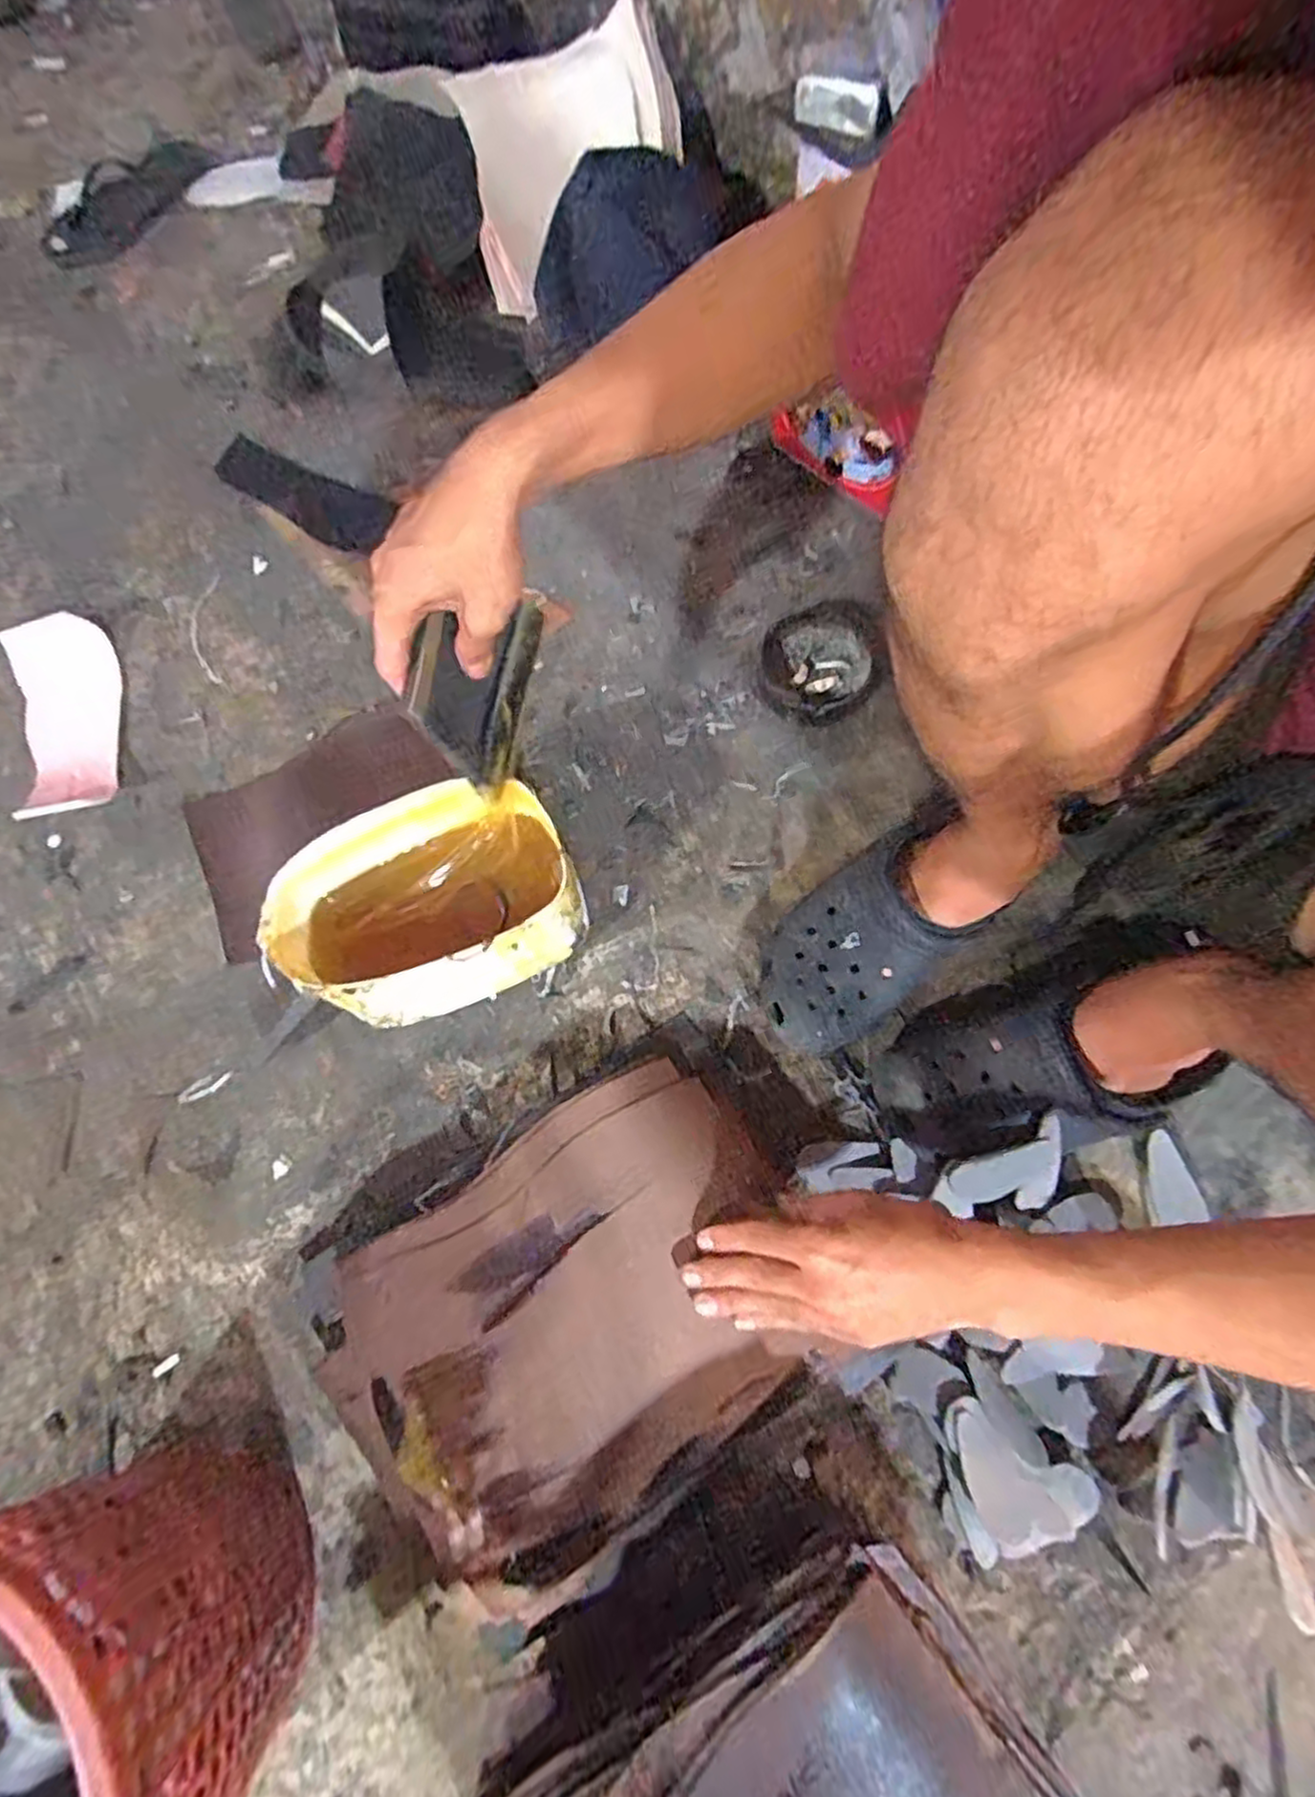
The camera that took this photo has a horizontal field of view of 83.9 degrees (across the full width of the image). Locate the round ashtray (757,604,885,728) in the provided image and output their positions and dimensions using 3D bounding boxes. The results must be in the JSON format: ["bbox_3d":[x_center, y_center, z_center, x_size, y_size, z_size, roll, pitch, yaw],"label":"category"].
[{"bbox_3d":[0.149,-0.217,0.673,0.108,0.023,0.124,-6,72,-1],"label":"round ashtray"}]

